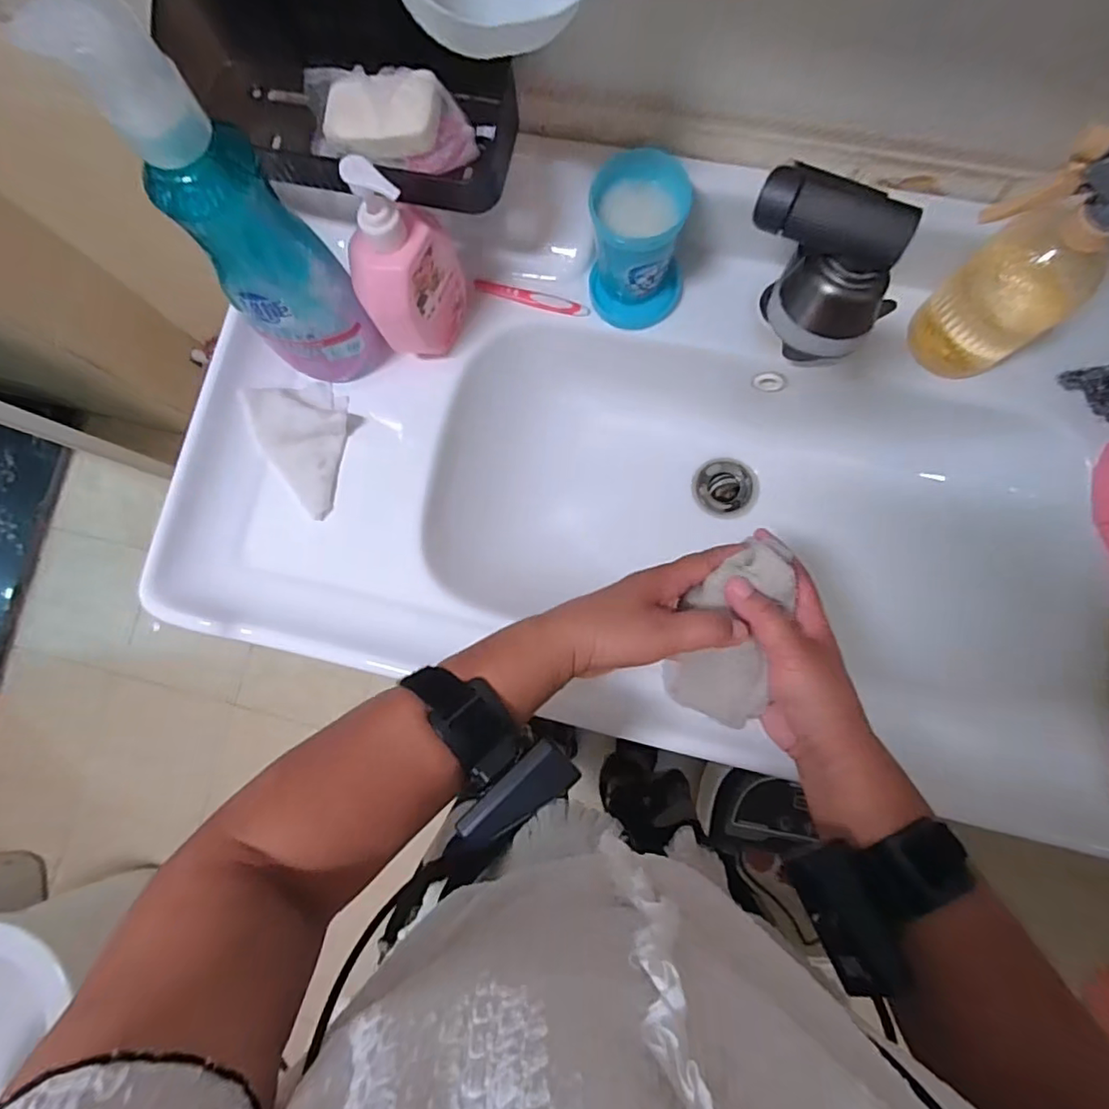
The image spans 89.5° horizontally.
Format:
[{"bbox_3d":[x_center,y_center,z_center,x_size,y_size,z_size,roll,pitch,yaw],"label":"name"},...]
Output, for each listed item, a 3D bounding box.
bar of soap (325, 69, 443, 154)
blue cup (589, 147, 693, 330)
[{"bbox_3d":[-0.126,-0.320,0.406,0.086,0.016,0.049,-3,83,4],"label":"bar of soap"},{"bbox_3d":[0.073,-0.265,0.485,0.084,0.109,0.090,2,83,4],"label":"blue cup"}]

